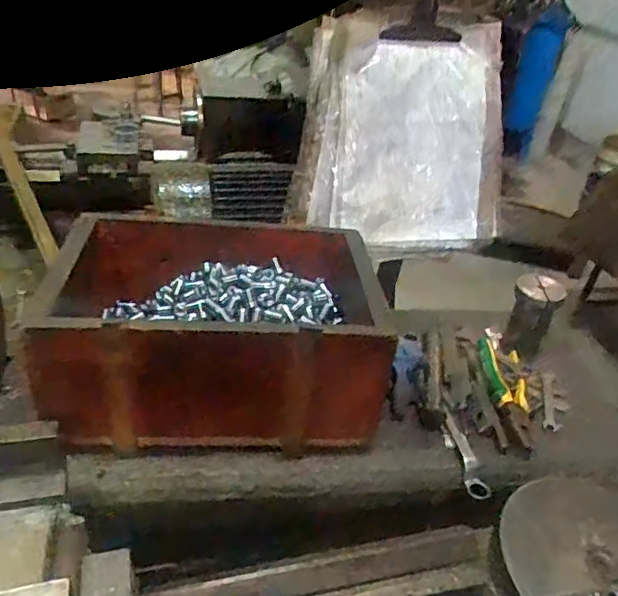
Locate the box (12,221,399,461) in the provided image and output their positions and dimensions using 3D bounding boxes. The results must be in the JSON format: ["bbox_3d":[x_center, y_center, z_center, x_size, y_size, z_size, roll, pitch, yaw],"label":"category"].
[{"bbox_3d":[-0.105,0.028,0.667,0.337,0.155,0.265,2,34,-9],"label":"box"}]

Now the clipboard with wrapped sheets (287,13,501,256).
[{"bbox_3d":[0.138,-0.221,0.794,0.302,0.297,0.035,0,19,-8],"label":"clipboard with wrapped sheets"}]

